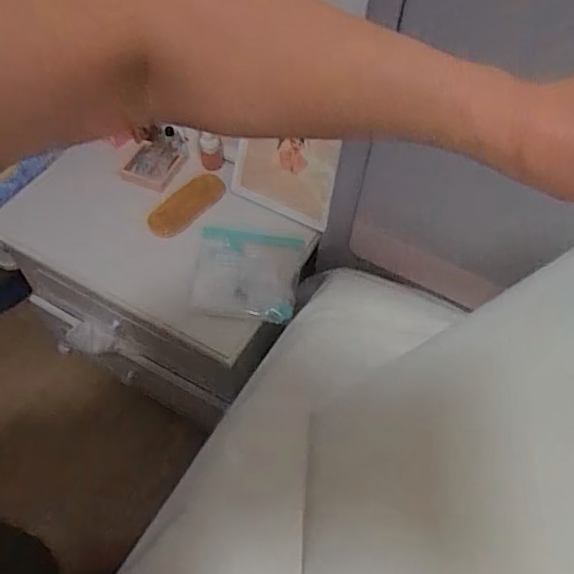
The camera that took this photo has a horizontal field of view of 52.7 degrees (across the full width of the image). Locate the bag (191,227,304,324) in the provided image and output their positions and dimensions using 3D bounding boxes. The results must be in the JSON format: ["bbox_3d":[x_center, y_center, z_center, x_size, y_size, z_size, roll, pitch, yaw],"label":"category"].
[{"bbox_3d":[-0.064,-0.021,0.910,0.157,0.014,0.170,10,52,1],"label":"bag"}]

